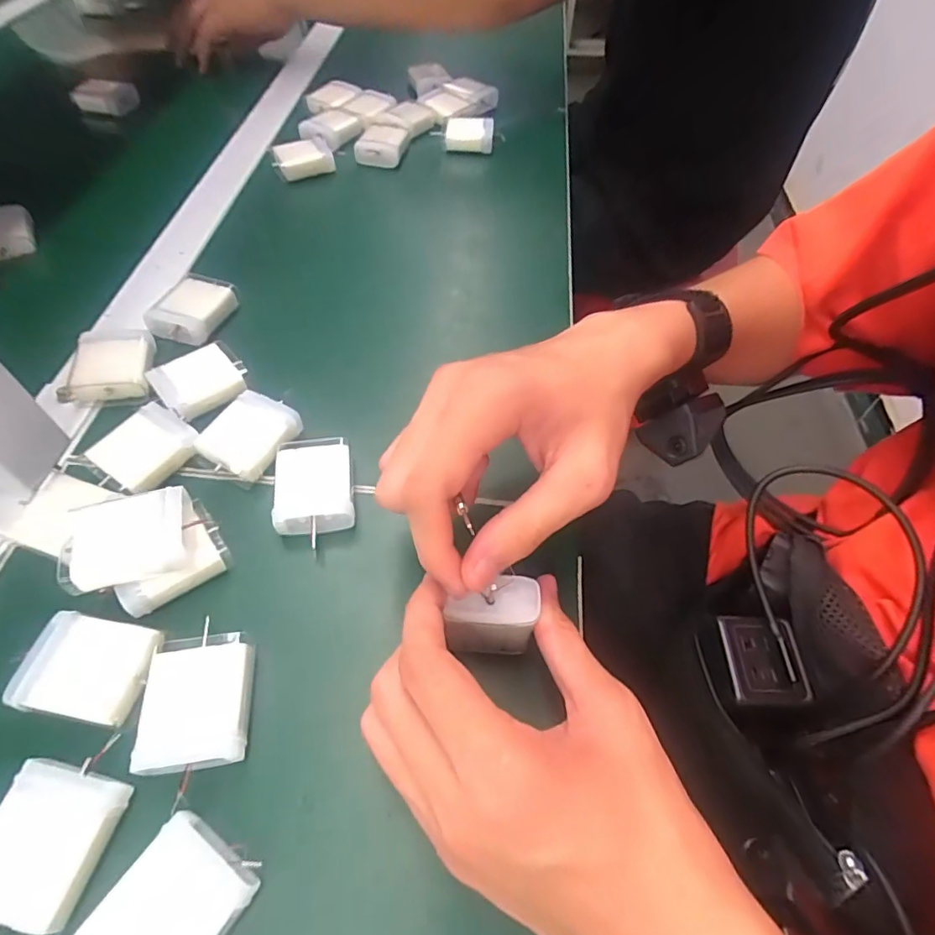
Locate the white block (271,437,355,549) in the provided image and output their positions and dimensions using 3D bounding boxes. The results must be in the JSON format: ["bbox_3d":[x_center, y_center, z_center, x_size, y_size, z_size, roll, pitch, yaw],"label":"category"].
[{"bbox_3d":[-0.084,0.012,0.290,0.040,0.020,0.059,-5,56,-7],"label":"white block"}]

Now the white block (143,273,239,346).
[{"bbox_3d":[-0.189,-0.113,0.361,0.041,0.018,0.054,12,56,8],"label":"white block"}]

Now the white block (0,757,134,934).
[{"bbox_3d":[-0.158,0.143,0.197,0.041,0.015,0.051,13,55,5],"label":"white block"}]

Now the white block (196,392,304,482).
[{"bbox_3d":[-0.128,-0.018,0.309,0.044,0.019,0.048,29,58,16],"label":"white block"}]

